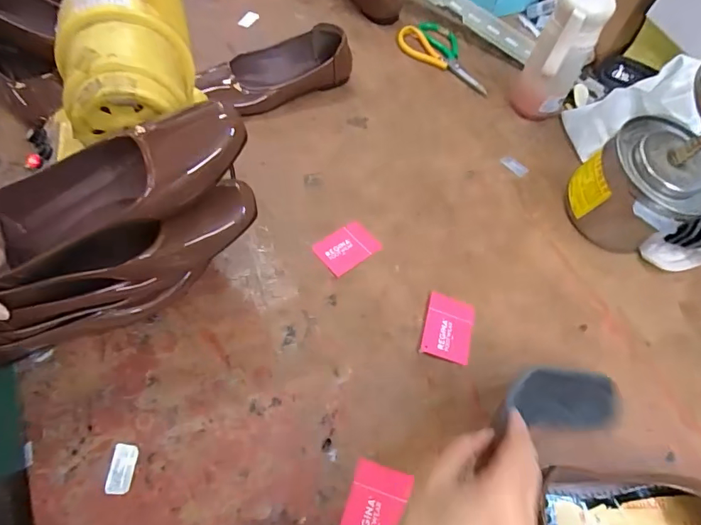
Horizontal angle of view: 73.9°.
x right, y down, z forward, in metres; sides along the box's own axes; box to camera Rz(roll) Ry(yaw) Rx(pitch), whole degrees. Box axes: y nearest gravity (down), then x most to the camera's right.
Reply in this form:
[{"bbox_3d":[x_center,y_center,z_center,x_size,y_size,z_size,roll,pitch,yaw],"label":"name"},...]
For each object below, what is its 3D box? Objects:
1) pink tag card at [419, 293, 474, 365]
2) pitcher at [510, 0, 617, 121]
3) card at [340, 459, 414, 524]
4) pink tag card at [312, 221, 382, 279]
[{"bbox_3d":[0.107,0.071,0.509,0.052,0.005,0.073,15,57,5],"label":"pink tag card"},{"bbox_3d":[0.289,-0.285,0.656,0.080,0.179,0.080,24,58,11],"label":"pitcher"},{"bbox_3d":[0.022,0.217,0.408,0.050,0.004,0.072,17,57,7],"label":"card"},{"bbox_3d":[-0.005,-0.017,0.560,0.070,0.004,0.051,-34,72,-21],"label":"pink tag card"}]

